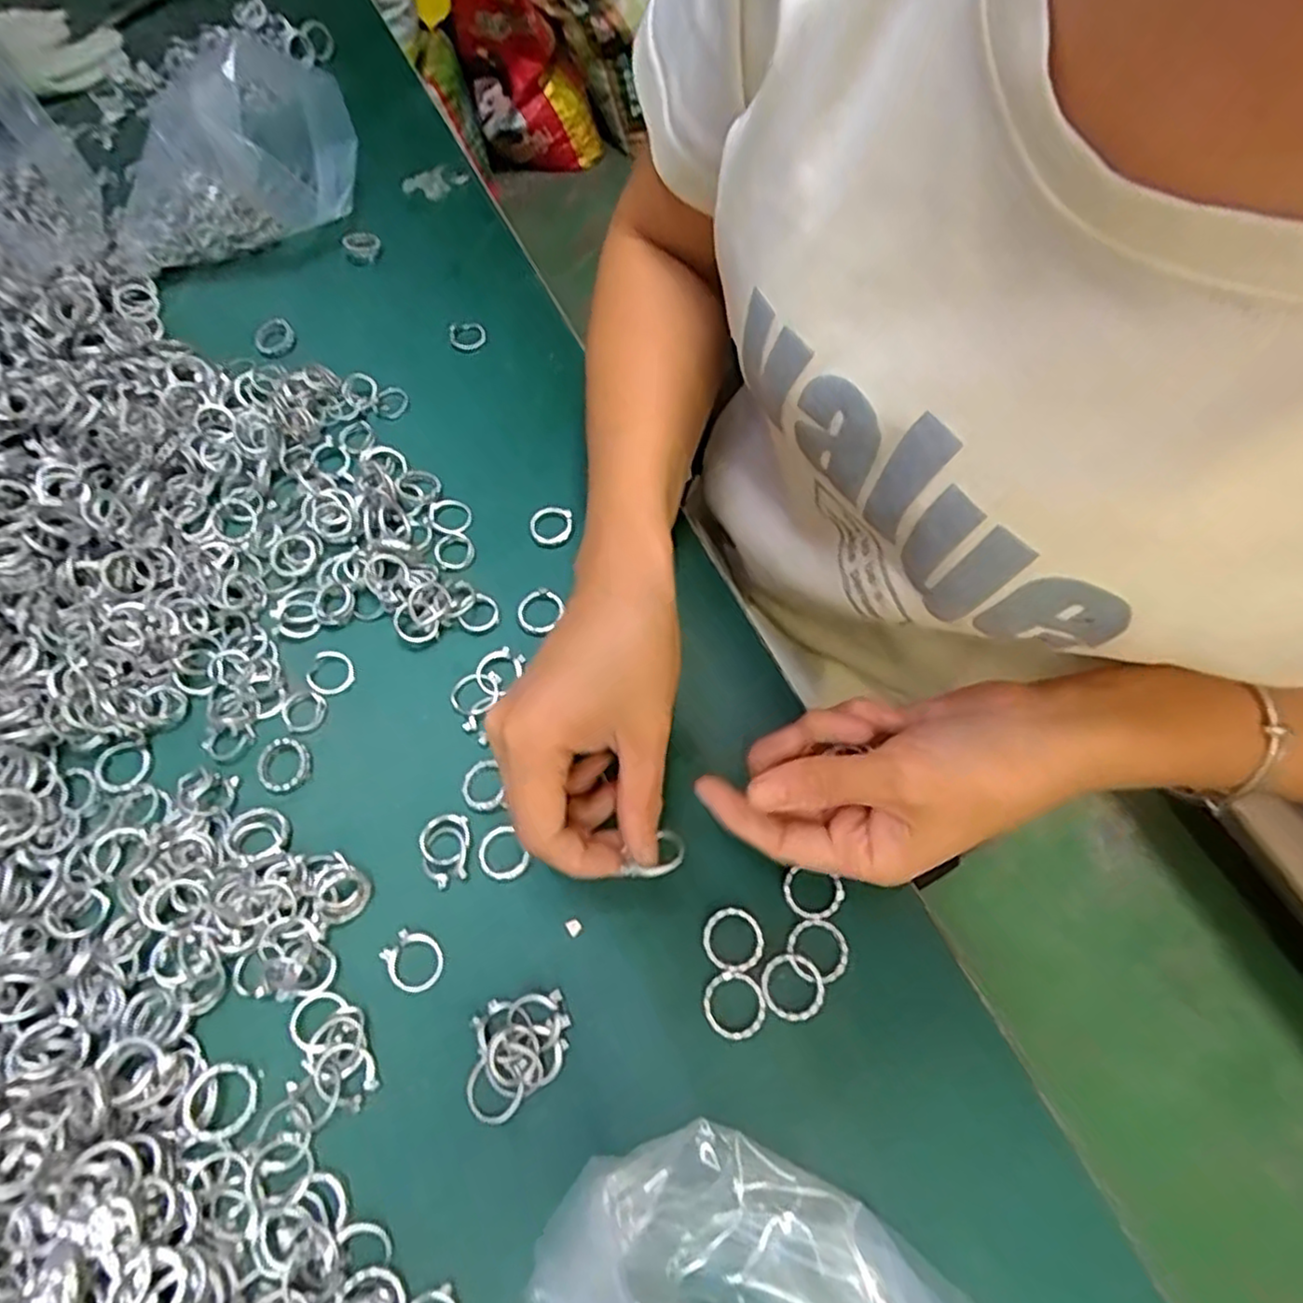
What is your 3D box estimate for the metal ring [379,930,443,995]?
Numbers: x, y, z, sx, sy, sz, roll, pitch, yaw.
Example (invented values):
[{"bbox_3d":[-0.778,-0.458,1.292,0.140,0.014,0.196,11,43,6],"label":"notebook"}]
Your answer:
[{"bbox_3d":[-0.097,0.125,0.289,0.024,0.004,0.021,34,69,17],"label":"metal ring"}]

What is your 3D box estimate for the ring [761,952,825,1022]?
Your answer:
[{"bbox_3d":[0.055,0.131,0.280,0.024,0.007,0.024,1,64,-2],"label":"ring"}]

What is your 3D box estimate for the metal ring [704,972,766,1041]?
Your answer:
[{"bbox_3d":[0.033,0.137,0.279,0.023,0.004,0.024,0,70,0],"label":"metal ring"}]

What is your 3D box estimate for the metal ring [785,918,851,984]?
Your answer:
[{"bbox_3d":[0.066,0.119,0.285,0.025,0.004,0.024,2,61,-3],"label":"metal ring"}]

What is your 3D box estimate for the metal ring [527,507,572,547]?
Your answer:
[{"bbox_3d":[-0.054,-0.067,0.378,0.023,0.005,0.023,-1,63,1],"label":"metal ring"}]

